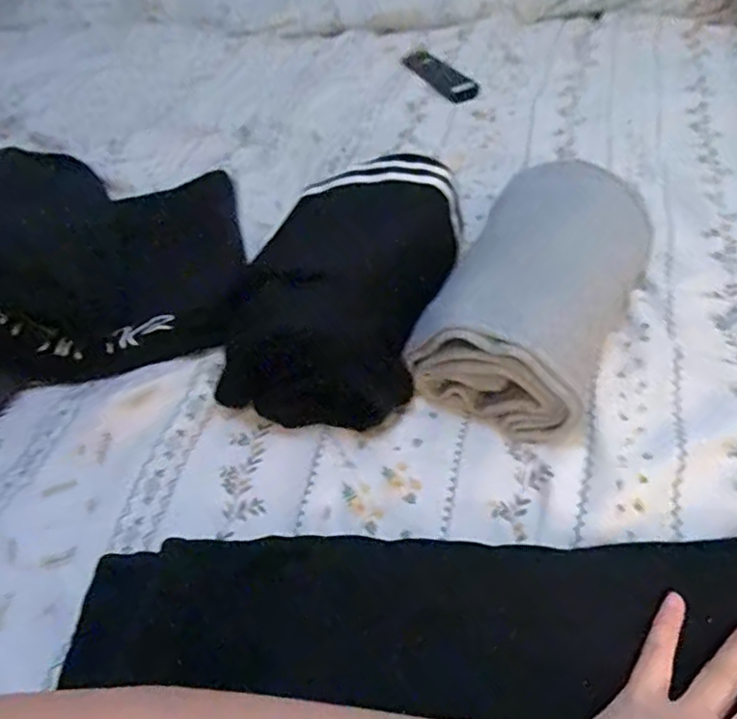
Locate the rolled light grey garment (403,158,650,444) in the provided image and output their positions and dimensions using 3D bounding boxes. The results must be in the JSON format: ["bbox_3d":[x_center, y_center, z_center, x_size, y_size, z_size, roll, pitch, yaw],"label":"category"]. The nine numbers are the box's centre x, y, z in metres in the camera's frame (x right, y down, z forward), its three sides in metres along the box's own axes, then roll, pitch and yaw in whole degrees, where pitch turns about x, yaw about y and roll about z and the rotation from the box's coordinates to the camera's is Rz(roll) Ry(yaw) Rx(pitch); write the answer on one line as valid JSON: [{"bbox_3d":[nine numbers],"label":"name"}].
[{"bbox_3d":[0.132,-0.054,0.498,0.134,0.078,0.220,20,51,25],"label":"rolled light grey garment"}]

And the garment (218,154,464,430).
[{"bbox_3d":[-0.016,-0.064,0.513,0.146,0.094,0.228,11,48,17],"label":"garment"}]

